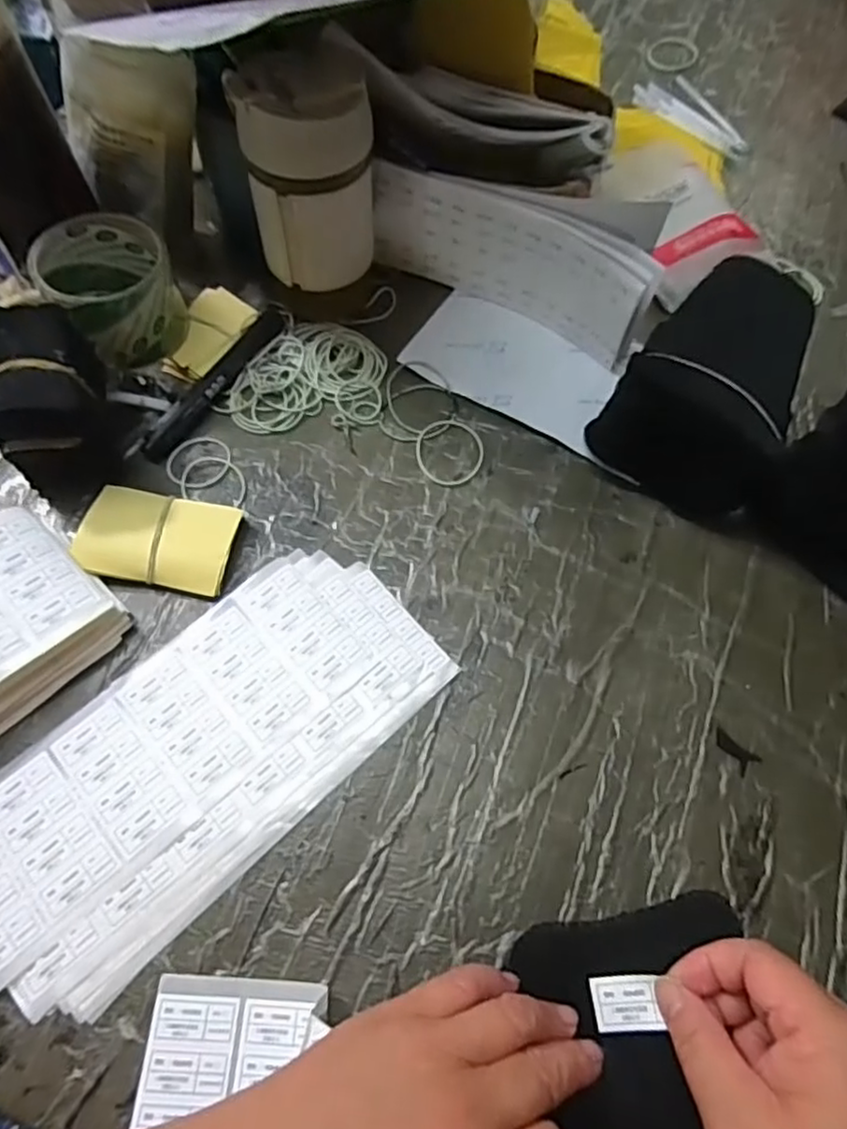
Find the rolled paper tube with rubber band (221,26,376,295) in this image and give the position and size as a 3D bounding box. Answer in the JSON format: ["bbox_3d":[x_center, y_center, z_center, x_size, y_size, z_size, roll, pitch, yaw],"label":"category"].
[{"bbox_3d":[-0.075,-0.268,0.442,0.078,0.123,0.094,-7,66,-6],"label":"rolled paper tube with rubber band"}]

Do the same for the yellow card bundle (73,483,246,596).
[{"bbox_3d":[-0.167,-0.016,0.422,0.093,0.020,0.061,8,66,2],"label":"yellow card bundle"}]

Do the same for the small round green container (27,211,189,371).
[{"bbox_3d":[-0.215,-0.189,0.464,0.080,0.072,0.089,-31,71,-14],"label":"small round green container"}]

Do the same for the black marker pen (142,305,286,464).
[{"bbox_3d":[-0.148,-0.131,0.477,0.019,0.011,0.147,30,69,11],"label":"black marker pen"}]

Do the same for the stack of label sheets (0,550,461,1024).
[{"bbox_3d":[-0.125,0.107,0.375,0.283,0.012,0.134,-40,73,-17],"label":"stack of label sheets"}]

